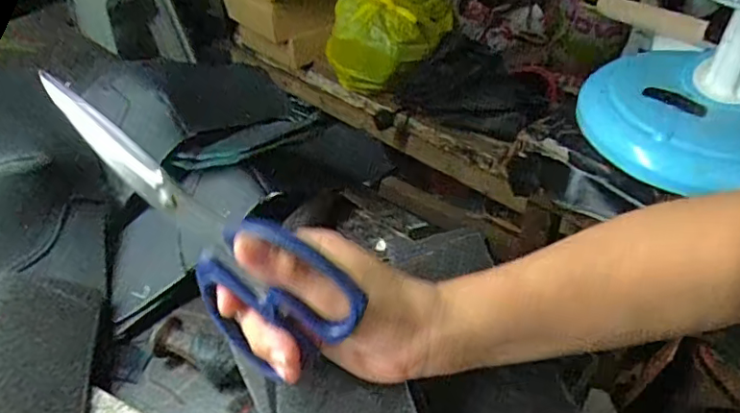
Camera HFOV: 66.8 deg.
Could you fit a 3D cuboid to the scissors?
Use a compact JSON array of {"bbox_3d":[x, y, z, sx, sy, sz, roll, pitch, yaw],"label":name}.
[{"bbox_3d":[-0.093,0.012,0.277,0.180,0.076,0.013,42,24,-1],"label":"scissors"}]

